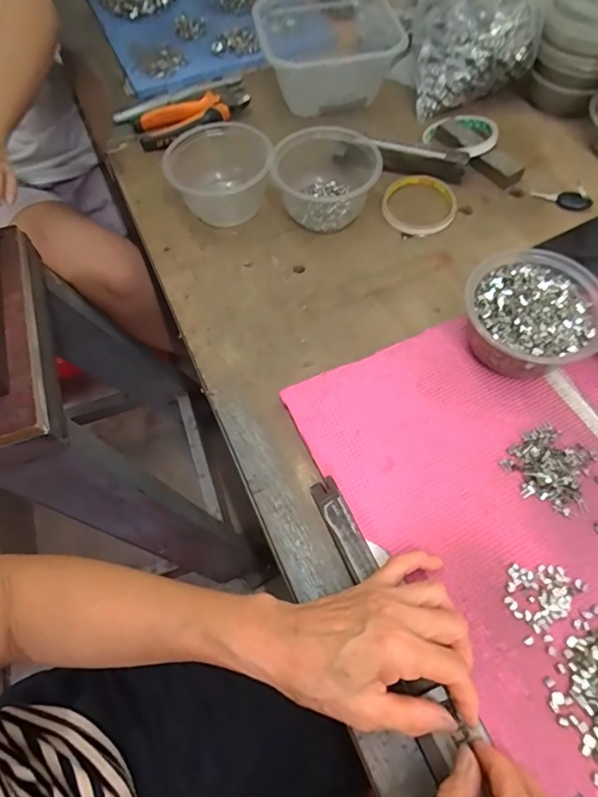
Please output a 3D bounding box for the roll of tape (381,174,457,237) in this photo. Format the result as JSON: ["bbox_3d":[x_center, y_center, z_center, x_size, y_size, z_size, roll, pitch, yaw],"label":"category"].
[{"bbox_3d":[0.137,-0.222,0.552,0.083,0.011,0.087,-2,62,3],"label":"roll of tape"}]

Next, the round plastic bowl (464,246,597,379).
[{"bbox_3d":[0.205,-0.070,0.429,0.109,0.059,0.111,-2,62,3],"label":"round plastic bowl"}]

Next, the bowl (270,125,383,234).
[{"bbox_3d":[0.028,-0.254,0.542,0.110,0.064,0.120,-2,62,3],"label":"bowl"}]

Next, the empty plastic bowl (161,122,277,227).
[{"bbox_3d":[-0.089,-0.251,0.547,0.122,0.062,0.111,2,62,5],"label":"empty plastic bowl"}]

